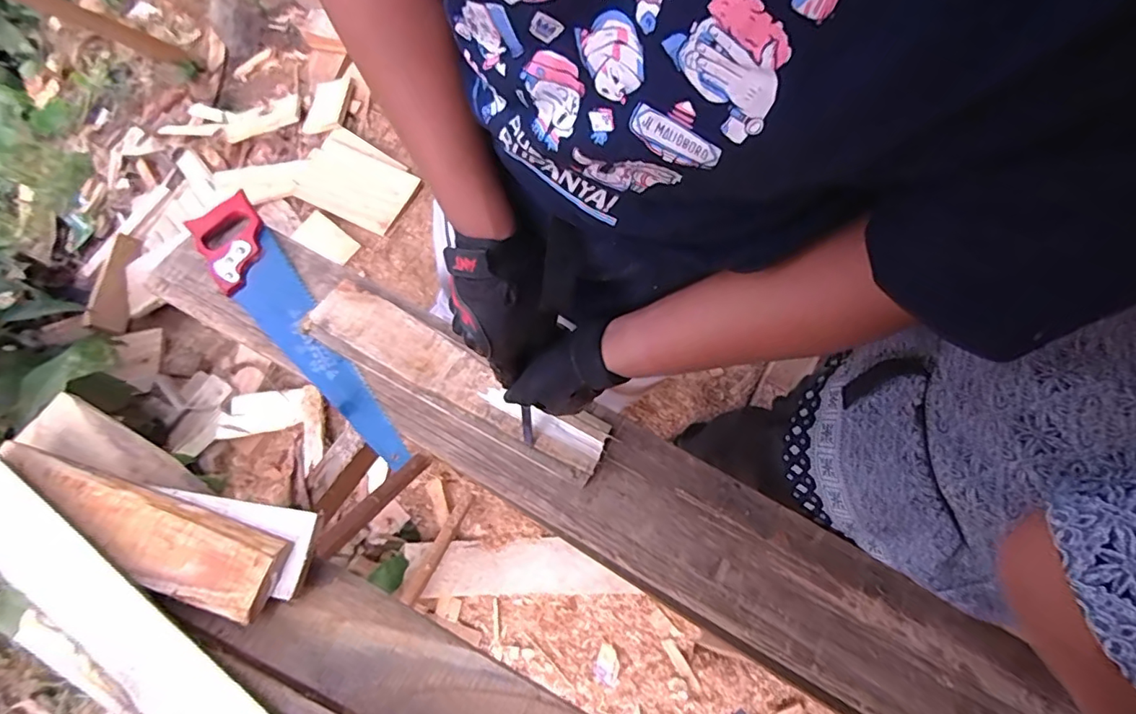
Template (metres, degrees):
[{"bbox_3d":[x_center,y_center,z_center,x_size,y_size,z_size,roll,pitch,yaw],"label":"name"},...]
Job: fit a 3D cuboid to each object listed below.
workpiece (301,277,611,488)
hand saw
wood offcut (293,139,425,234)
[{"bbox_3d":[-0.142,0.026,0.678,0.403,0.017,0.089,29,71,10],"label":"workpiece"},{"bbox_3d":[-0.360,-0.032,0.709,0.086,0.029,0.455,-34,74,-14],"label":"hand saw"},{"bbox_3d":[-0.626,-0.503,1.581,0.357,0.029,0.206,27,71,8],"label":"wood offcut"}]

